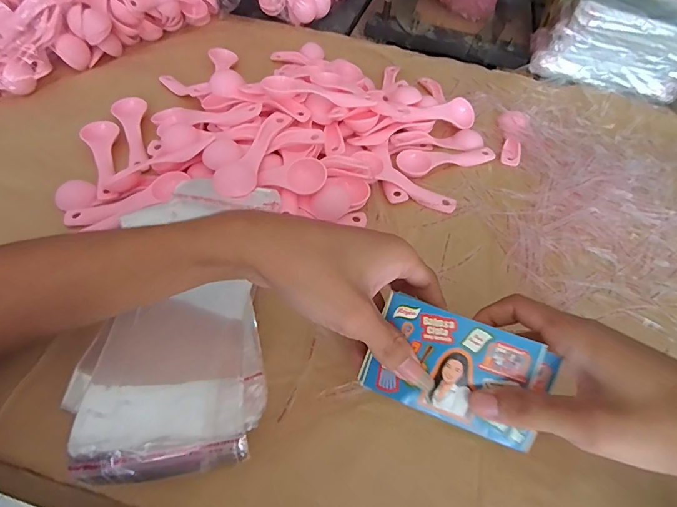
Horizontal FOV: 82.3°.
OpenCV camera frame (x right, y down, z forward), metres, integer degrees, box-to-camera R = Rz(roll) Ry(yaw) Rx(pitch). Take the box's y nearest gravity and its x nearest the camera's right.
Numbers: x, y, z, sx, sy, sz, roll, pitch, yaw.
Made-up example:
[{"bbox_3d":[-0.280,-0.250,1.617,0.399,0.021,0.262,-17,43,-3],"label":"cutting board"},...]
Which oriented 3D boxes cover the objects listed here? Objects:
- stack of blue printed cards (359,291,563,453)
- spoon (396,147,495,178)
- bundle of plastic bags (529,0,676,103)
[{"bbox_3d":[0.070,0.068,0.229,0.102,0.005,0.061,20,94,10],"label":"stack of blue printed cards"},{"bbox_3d":[0.114,-0.101,0.407,0.108,0.012,0.029,-12,55,-13],"label":"spoon"},{"bbox_3d":[0.376,-0.272,0.504,0.213,0.102,0.062,26,55,15],"label":"bundle of plastic bags"}]

